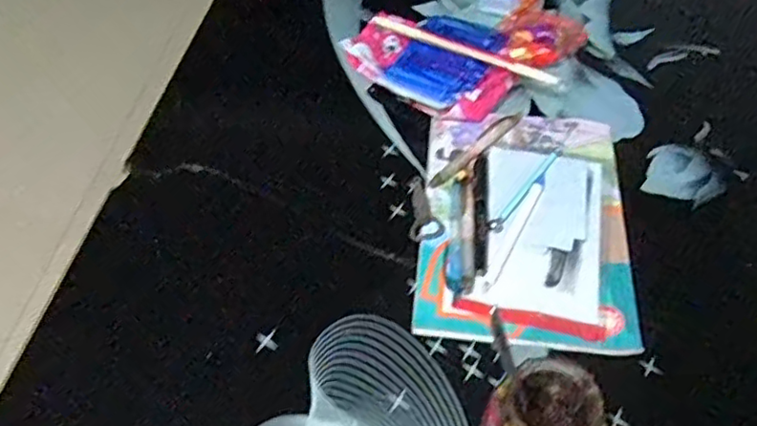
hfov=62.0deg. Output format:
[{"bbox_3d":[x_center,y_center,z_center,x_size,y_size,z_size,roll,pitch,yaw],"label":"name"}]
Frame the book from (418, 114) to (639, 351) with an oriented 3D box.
[{"bbox_3d":[0.136,0.003,0.589,0.183,0.018,0.256,6,53,4],"label":"book"}]

